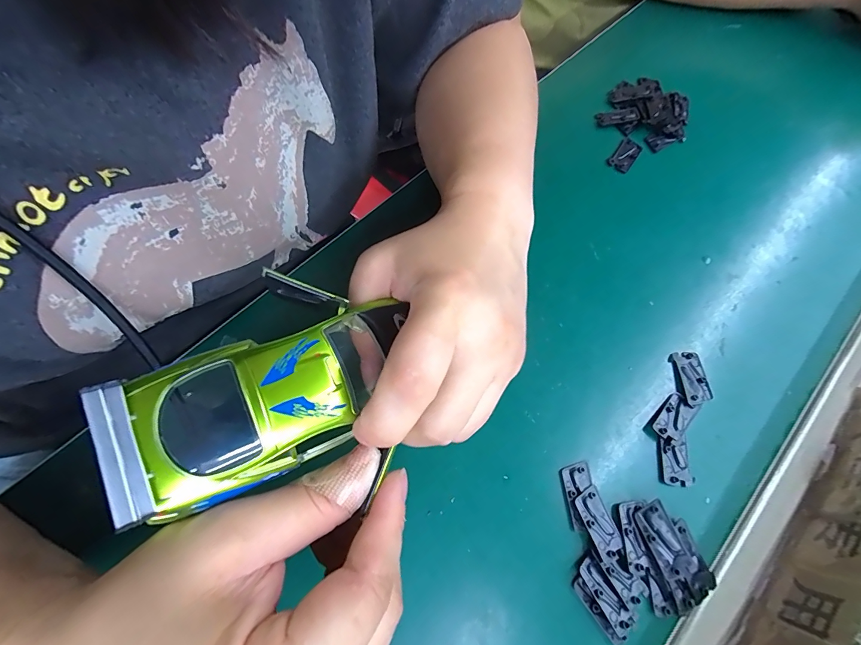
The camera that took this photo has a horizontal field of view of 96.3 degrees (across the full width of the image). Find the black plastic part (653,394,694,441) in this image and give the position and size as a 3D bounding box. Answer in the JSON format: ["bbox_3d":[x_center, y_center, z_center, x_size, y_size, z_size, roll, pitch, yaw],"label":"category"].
[{"bbox_3d":[0.146,0.057,0.231,0.015,0.004,0.029,40,72,16],"label":"black plastic part"}]

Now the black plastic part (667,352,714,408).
[{"bbox_3d":[0.163,0.035,0.241,0.018,0.005,0.034,-1,66,0],"label":"black plastic part"}]

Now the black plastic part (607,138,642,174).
[{"bbox_3d":[0.158,-0.135,0.314,0.017,0.005,0.033,36,71,15],"label":"black plastic part"}]

